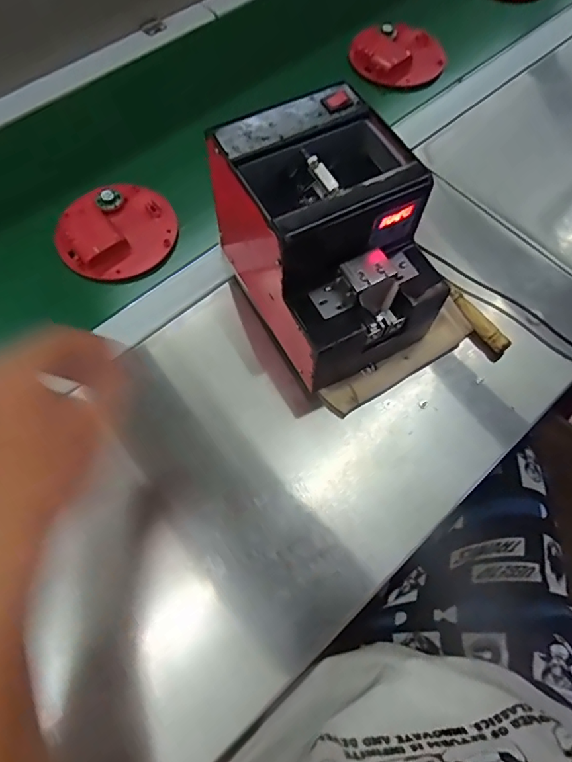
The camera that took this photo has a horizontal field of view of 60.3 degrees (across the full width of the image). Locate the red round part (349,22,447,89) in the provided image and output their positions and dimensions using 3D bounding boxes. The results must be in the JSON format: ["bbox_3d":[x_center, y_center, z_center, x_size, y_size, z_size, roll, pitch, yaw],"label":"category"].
[{"bbox_3d":[0.141,-0.417,0.631,0.114,0.030,0.098,3,65,1],"label":"red round part"}]

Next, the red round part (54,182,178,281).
[{"bbox_3d":[-0.174,-0.157,0.509,0.118,0.023,0.102,-33,69,-15],"label":"red round part"}]

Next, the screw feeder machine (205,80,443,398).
[{"bbox_3d":[0.037,-0.109,0.413,0.121,0.156,0.170,-27,68,-12],"label":"screw feeder machine"}]

